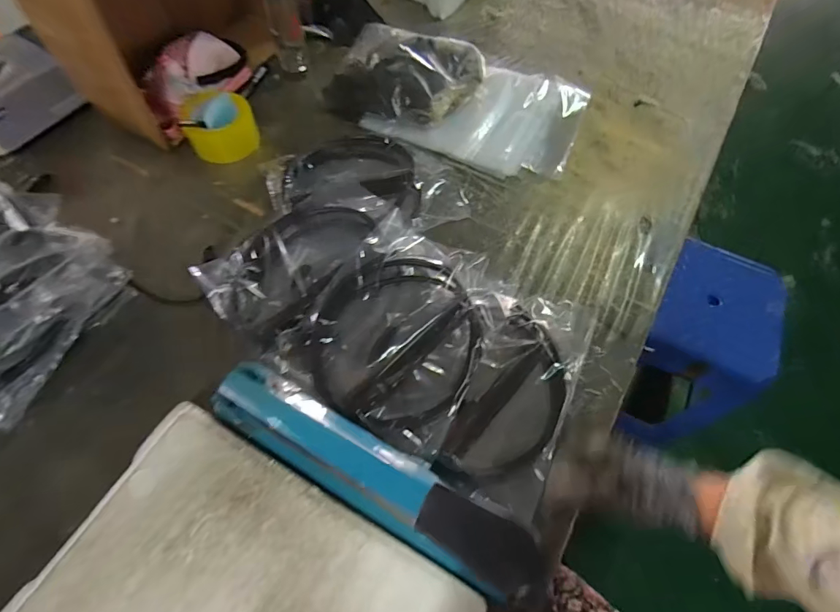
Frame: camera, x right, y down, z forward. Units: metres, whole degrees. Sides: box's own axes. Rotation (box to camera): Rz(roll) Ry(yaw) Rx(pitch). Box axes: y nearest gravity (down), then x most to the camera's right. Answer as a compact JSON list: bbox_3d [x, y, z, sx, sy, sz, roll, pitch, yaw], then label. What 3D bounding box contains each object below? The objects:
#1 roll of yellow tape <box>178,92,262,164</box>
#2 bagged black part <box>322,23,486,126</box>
[{"bbox_3d":[-0.356,-0.320,0.751,0.120,0.069,0.111,-25,67,-13],"label":"roll of yellow tape"},{"bbox_3d":[-0.027,-0.438,0.800,0.272,0.077,0.199,17,64,6],"label":"bagged black part"}]

